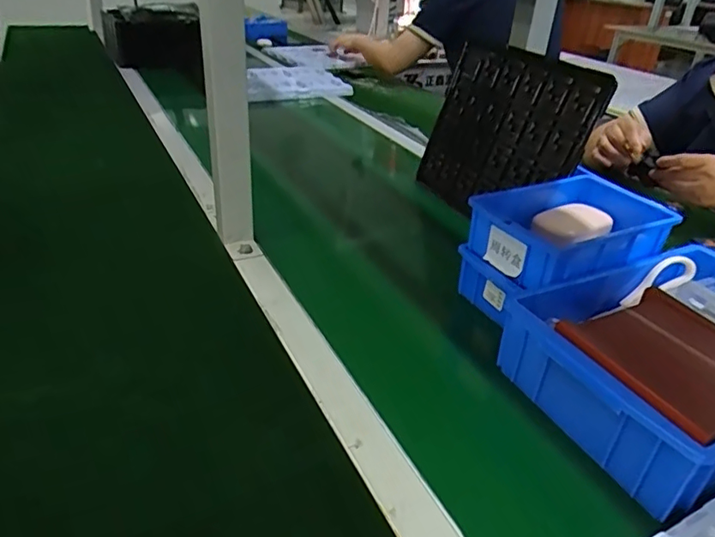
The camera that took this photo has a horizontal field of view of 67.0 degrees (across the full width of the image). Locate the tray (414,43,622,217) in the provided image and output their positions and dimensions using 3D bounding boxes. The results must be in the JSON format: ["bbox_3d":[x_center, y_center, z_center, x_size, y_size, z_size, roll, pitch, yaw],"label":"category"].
[{"bbox_3d":[0.210,-0.204,0.826,0.019,0.242,0.319,13,20,-36],"label":"tray"}]

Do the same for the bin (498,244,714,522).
[{"bbox_3d":[0.314,0.079,0.515,0.301,0.077,0.203,-12,36,-25],"label":"bin"}]

